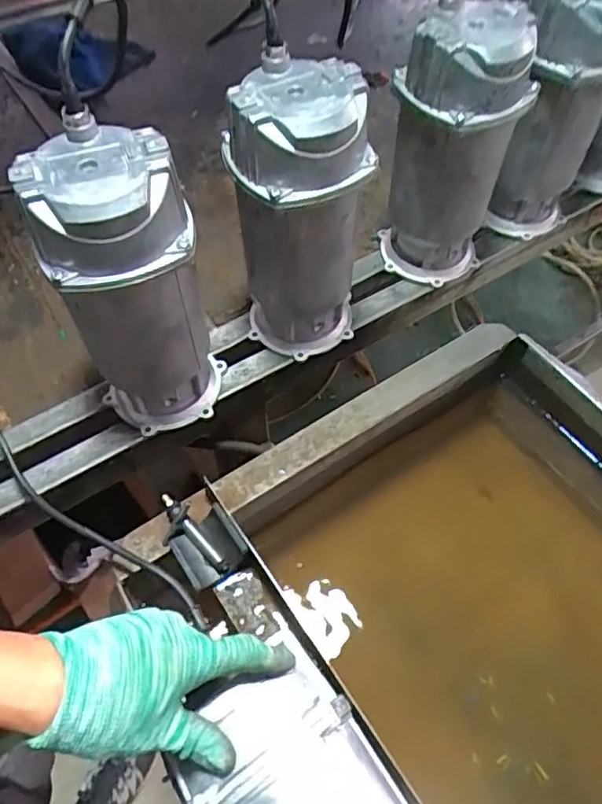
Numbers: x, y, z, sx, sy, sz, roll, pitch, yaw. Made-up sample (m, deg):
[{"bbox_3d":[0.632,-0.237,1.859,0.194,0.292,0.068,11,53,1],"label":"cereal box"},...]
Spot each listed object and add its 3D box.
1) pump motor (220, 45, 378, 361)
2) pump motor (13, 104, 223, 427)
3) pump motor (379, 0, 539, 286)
[{"bbox_3d":[-0.003,-0.178,0.623,0.134,0.293,0.108,0,57,1],"label":"pump motor"},{"bbox_3d":[-0.157,-0.095,0.570,0.128,0.292,0.117,-35,63,-20],"label":"pump motor"},{"bbox_3d":[0.170,-0.282,0.687,0.127,0.300,0.125,13,58,9],"label":"pump motor"}]

